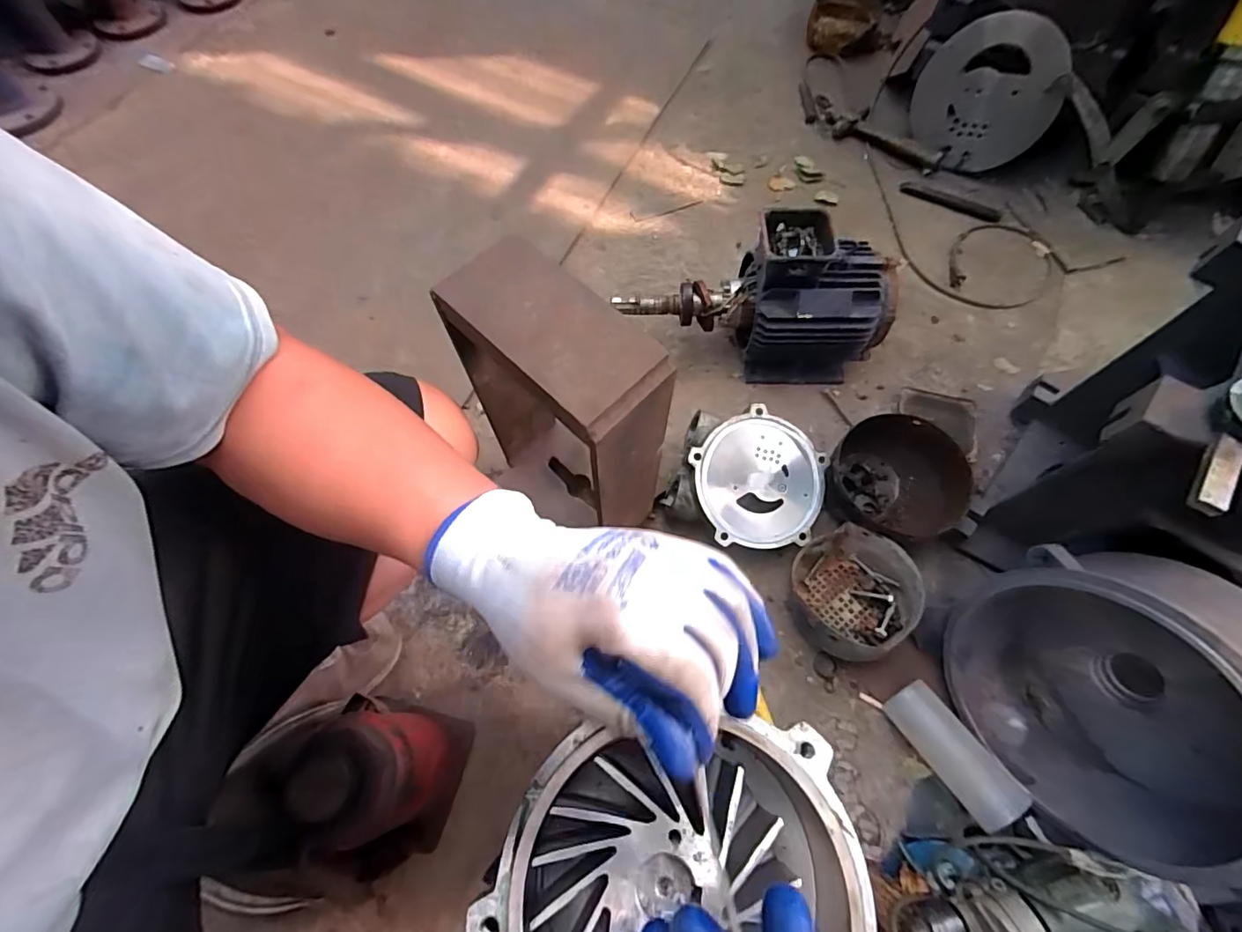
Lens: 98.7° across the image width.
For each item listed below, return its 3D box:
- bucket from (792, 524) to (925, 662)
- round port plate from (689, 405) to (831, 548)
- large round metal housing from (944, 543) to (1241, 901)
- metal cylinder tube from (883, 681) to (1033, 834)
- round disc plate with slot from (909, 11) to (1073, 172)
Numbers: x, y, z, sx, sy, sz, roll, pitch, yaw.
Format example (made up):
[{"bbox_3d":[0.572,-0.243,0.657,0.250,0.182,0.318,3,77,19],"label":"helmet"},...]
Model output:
[{"bbox_3d":[0.332,0.182,0.766,0.175,0.085,0.172,0,65,1],"label":"bucket"},{"bbox_3d":[0.203,0.021,0.789,0.201,0.012,0.201,2,82,-12],"label":"round port plate"},{"bbox_3d":[0.562,0.264,0.600,0.179,0.334,0.303,-11,21,-24],"label":"large round metal housing"},{"bbox_3d":[0.407,0.352,0.657,0.058,0.055,0.160,-29,54,-12],"label":"metal cylinder tube"},{"bbox_3d":[0.737,-0.749,1.085,0.255,0.255,0.018,26,50,27],"label":"round disc plate with slot"}]

